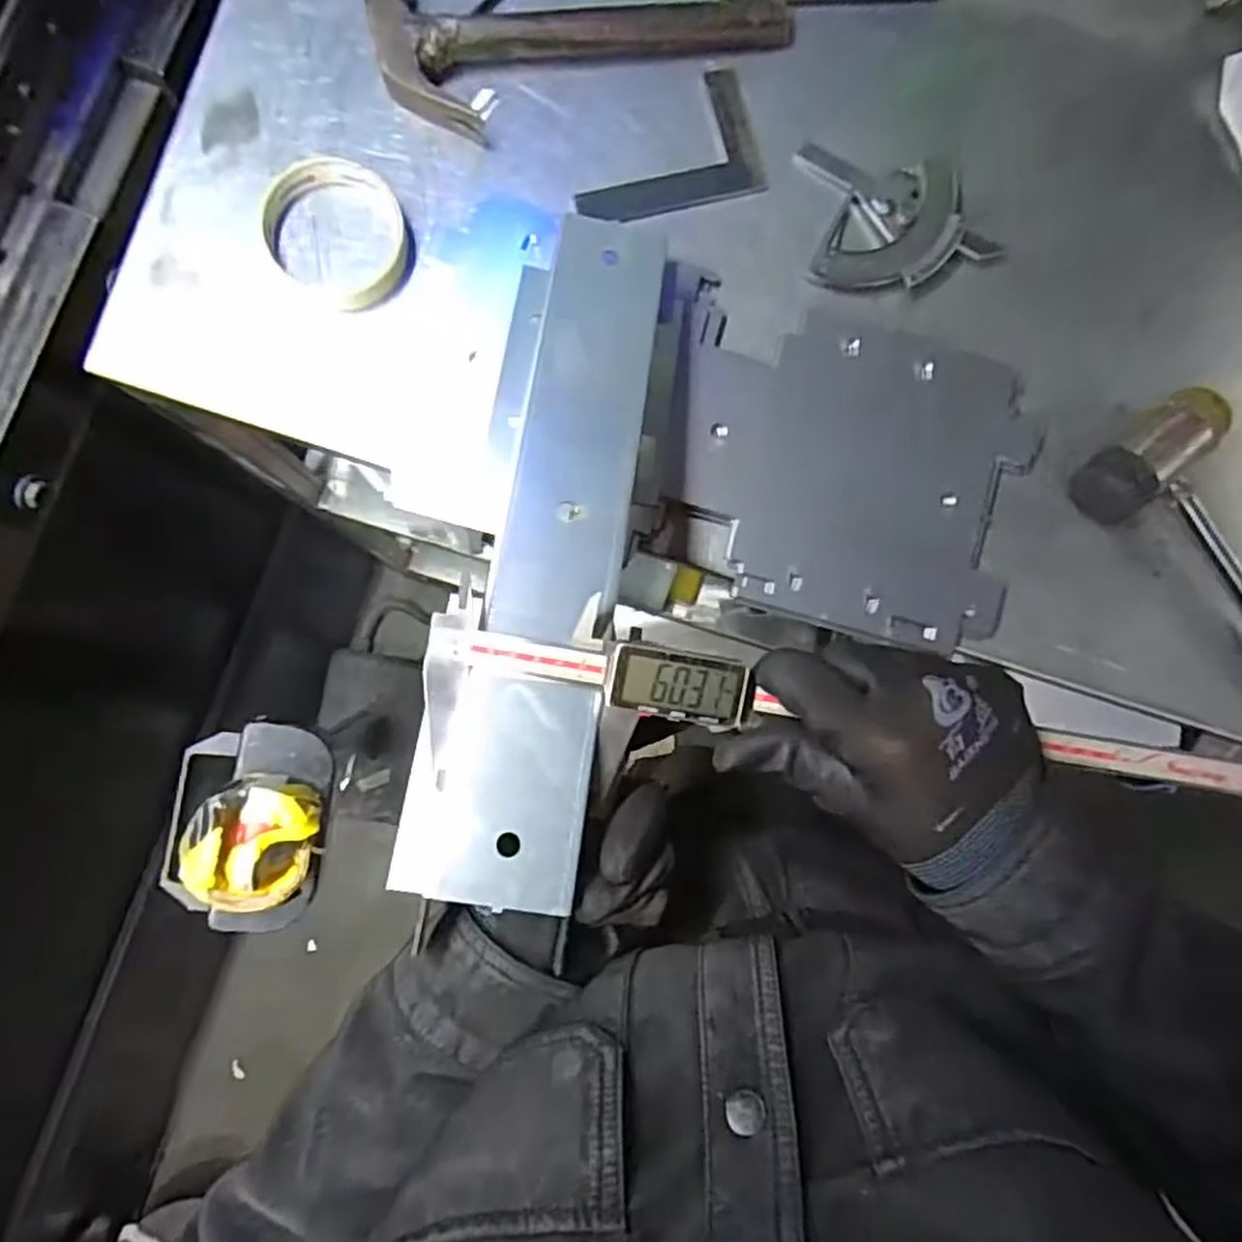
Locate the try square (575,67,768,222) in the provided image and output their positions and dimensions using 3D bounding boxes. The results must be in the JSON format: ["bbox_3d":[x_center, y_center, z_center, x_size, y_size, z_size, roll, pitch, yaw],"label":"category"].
[{"bbox_3d":[0.027,-0.299,0.472,0.124,0.004,0.079,-19,89,-6],"label":"try square"}]

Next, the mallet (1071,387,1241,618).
[{"bbox_3d":[0.419,-0.015,0.477,0.102,0.042,0.289,-43,92,-6],"label":"mallet"}]

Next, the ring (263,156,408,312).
[{"bbox_3d":[-0.169,-0.233,0.444,0.078,0.014,0.084,0,87,-5],"label":"ring"}]

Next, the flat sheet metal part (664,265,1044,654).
[{"bbox_3d":[0.138,-0.096,0.465,0.238,0.016,0.188,15,86,-5],"label":"flat sheet metal part"}]

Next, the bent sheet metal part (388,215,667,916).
[{"bbox_3d":[-0.033,-0.051,0.352,0.074,0.019,0.344,10,73,-5],"label":"bent sheet metal part"}]

